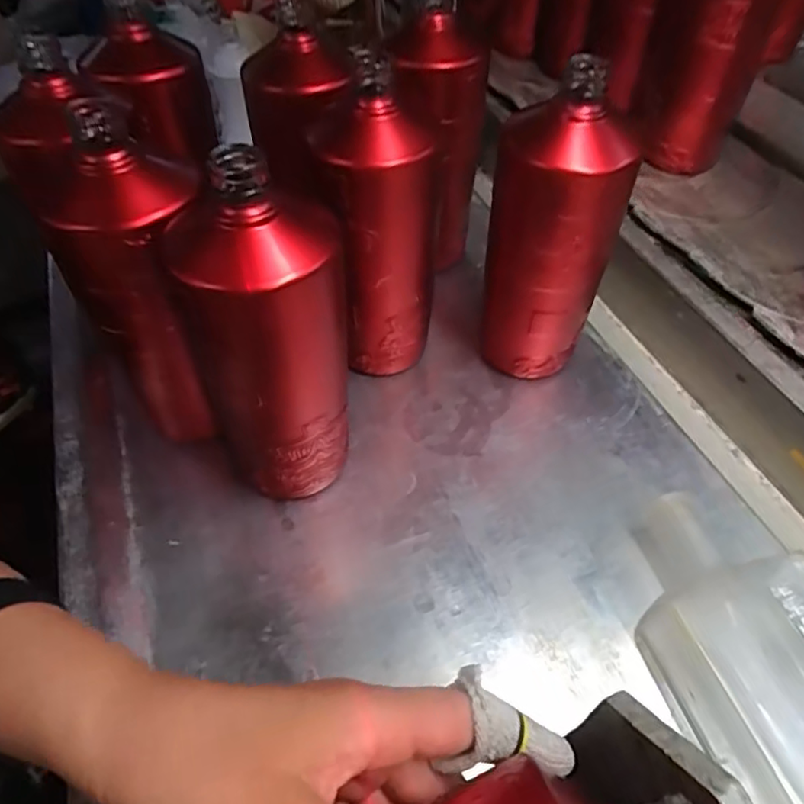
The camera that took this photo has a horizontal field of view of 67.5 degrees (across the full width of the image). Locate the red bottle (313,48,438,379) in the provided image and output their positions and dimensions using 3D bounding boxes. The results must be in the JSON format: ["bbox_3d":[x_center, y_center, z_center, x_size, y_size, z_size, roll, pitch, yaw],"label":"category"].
[{"bbox_3d":[-0.013,-0.105,0.391,0.069,0.189,0.076,-3,59,0],"label":"red bottle"}]

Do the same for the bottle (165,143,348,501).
[{"bbox_3d":[-0.070,-0.026,0.328,0.087,0.205,0.080,-1,59,1],"label":"bottle"}]

